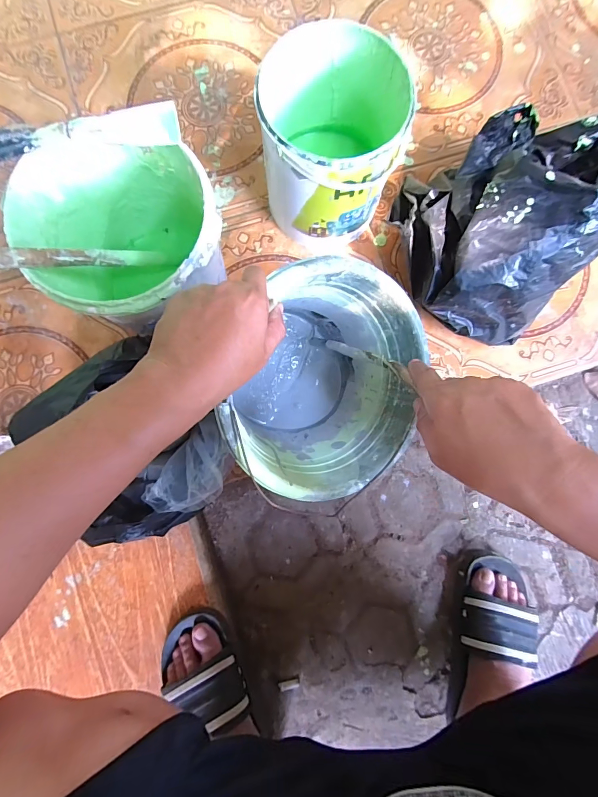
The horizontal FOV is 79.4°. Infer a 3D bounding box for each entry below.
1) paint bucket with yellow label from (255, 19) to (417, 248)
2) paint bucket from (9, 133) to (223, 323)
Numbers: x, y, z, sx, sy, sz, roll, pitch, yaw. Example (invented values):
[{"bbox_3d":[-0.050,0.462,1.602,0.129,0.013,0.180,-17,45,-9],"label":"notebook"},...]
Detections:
[{"bbox_3d":[0.048,-0.328,0.493,0.158,0.183,0.173,0,84,-1],"label":"paint bucket with yellow label"},{"bbox_3d":[-0.194,-0.179,0.467,0.202,0.199,0.194,0,84,-1],"label":"paint bucket"}]

